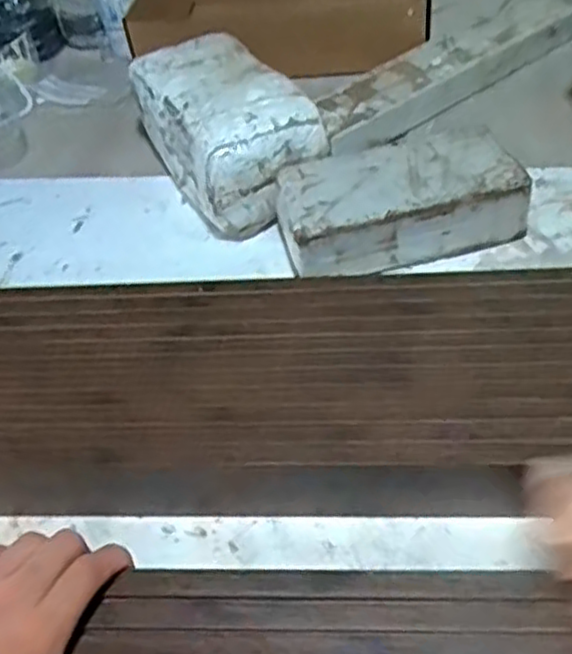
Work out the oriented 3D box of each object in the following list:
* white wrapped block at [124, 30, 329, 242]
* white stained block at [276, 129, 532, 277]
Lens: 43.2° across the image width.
[{"bbox_3d":[-0.062,-0.201,0.721,0.121,0.107,0.228,-23,48,-16],"label":"white wrapped block"},{"bbox_3d":[0.098,-0.107,0.639,0.213,0.068,0.111,-14,46,-8],"label":"white stained block"}]

